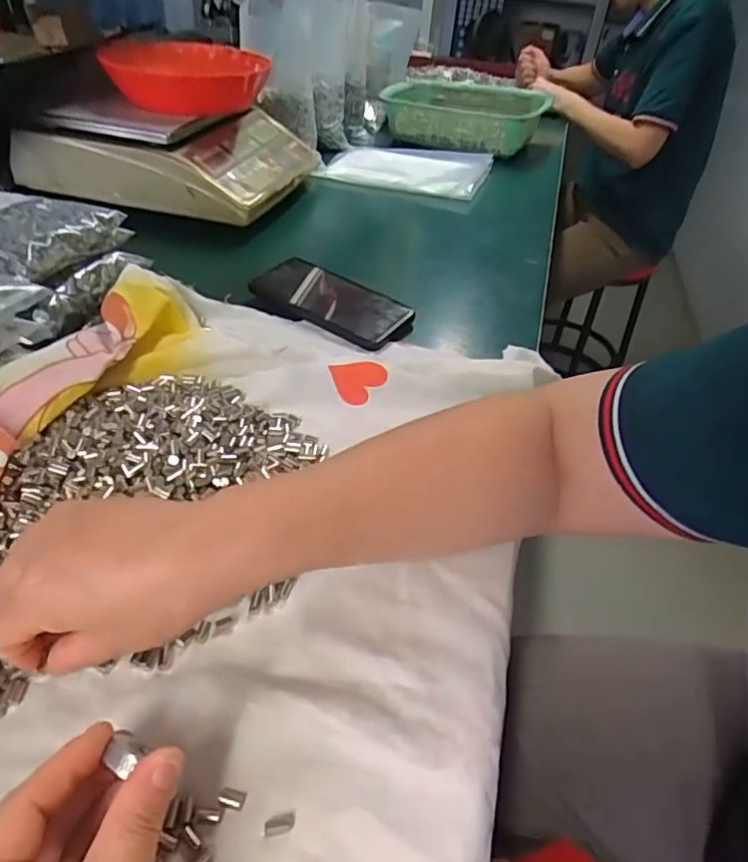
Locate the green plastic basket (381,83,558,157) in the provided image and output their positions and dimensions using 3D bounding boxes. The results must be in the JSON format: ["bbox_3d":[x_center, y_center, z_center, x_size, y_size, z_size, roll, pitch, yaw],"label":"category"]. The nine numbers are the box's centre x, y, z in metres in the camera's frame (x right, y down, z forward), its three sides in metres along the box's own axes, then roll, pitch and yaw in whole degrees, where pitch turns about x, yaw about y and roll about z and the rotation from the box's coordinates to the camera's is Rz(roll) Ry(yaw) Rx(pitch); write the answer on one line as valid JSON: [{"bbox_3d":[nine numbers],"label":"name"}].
[{"bbox_3d":[0.177,-0.611,1.109,0.308,0.081,0.311,19,42,14],"label":"green plastic basket"}]

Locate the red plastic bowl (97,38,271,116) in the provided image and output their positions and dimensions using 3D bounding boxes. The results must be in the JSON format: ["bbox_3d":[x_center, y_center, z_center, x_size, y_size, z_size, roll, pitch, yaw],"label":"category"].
[{"bbox_3d":[-0.245,-0.476,0.762,0.201,0.047,0.201,2,41,-6],"label":"red plastic bowl"}]

